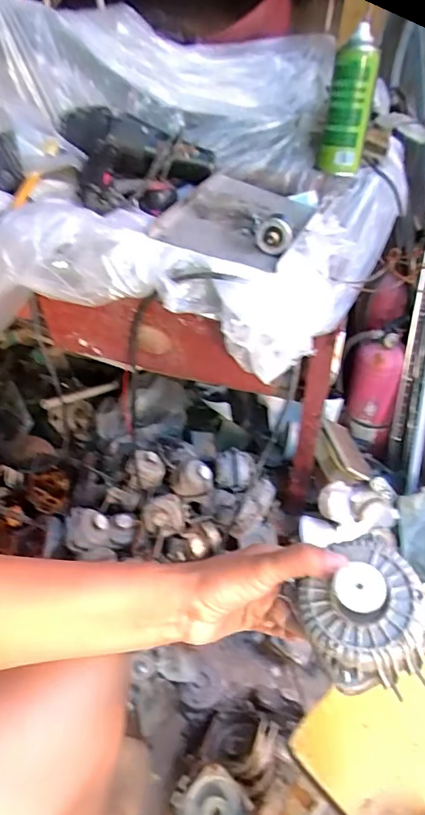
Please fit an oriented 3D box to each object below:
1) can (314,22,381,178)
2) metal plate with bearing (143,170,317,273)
[{"bbox_3d":[0.195,-0.439,0.707,0.065,0.175,0.054,13,34,16],"label":"can"},{"bbox_3d":[0.045,-0.267,0.680,0.170,0.055,0.282,14,34,15],"label":"metal plate with bearing"}]

